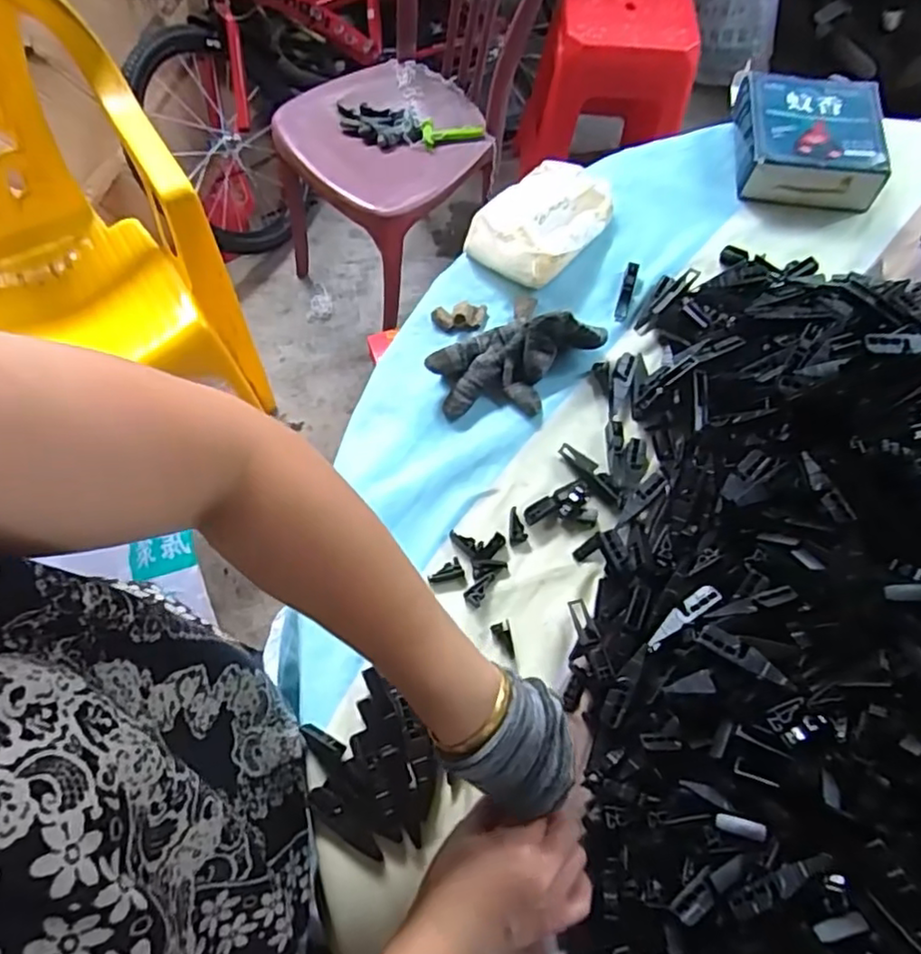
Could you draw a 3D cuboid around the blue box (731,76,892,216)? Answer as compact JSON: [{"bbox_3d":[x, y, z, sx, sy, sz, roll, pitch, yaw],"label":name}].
[{"bbox_3d":[0.376,-0.369,0.713,0.147,0.046,0.158,7,66,2],"label":"blue box"}]

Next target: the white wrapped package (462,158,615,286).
[{"bbox_3d":[0.081,-0.266,0.664,0.113,0.041,0.156,33,69,13],"label":"white wrapped package"}]

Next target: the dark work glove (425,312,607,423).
[{"bbox_3d":[0.055,-0.106,0.592,0.161,0.040,0.088,-25,69,-12],"label":"dark work glove"}]

